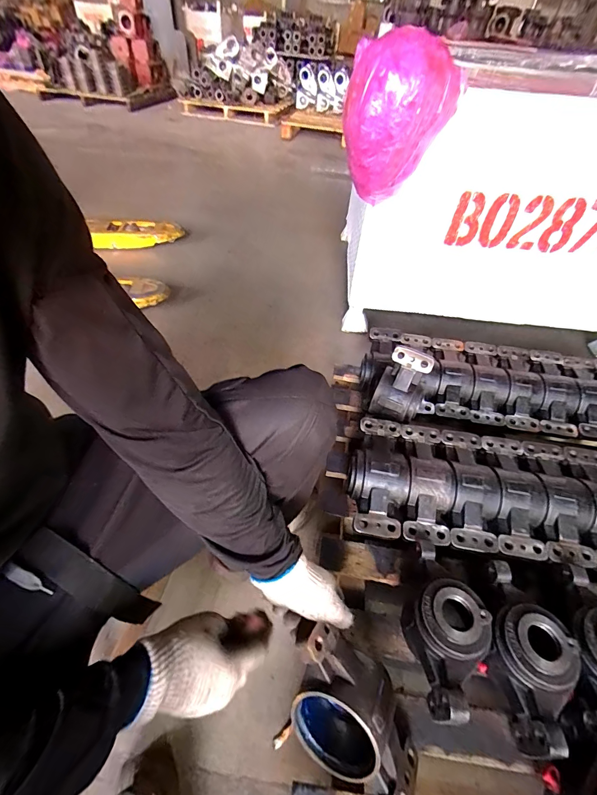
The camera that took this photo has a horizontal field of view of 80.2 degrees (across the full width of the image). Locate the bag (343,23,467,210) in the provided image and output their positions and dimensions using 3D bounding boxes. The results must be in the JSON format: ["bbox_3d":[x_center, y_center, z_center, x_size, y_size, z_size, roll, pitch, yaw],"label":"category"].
[{"bbox_3d":[0.220,-0.595,0.792,0.239,0.284,0.218,10,47,4],"label":"bag"}]

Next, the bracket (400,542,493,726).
[{"bbox_3d":[0.216,0.341,0.526,0.109,0.079,0.213,18,48,11],"label":"bracket"}]

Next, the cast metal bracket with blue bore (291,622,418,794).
[{"bbox_3d":[0.063,0.390,0.455,0.224,0.111,0.092,59,32,6],"label":"cast metal bracket with blue bore"}]

